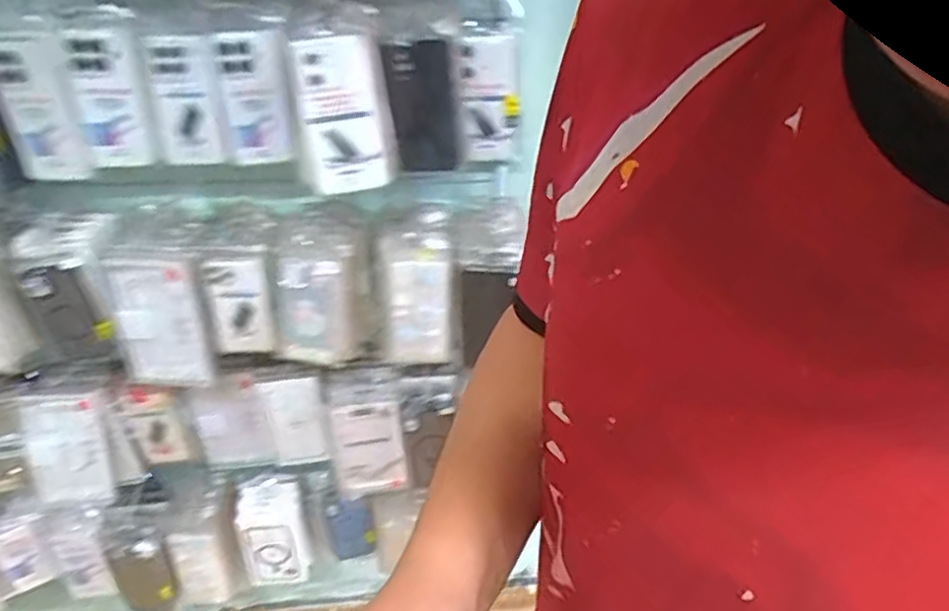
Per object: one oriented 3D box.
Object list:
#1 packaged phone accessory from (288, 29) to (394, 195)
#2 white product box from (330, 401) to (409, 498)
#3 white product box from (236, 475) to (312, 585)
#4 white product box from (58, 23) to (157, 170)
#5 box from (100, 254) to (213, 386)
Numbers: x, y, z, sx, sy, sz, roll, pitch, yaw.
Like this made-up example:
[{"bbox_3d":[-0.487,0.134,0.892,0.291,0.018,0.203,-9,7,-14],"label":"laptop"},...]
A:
[{"bbox_3d":[-0.142,-0.203,0.733,0.091,0.166,0.030,-6,33,-9],"label":"packaged phone accessory"},{"bbox_3d":[-0.163,0.220,1.068,0.105,0.173,0.049,-8,33,-11],"label":"white product box"},{"bbox_3d":[-0.347,0.403,1.194,0.102,0.216,0.093,-14,35,-19],"label":"white product box"},{"bbox_3d":[-0.436,-0.247,0.824,0.080,0.157,0.022,-10,34,-14],"label":"white product box"},{"bbox_3d":[-0.422,0.026,0.921,0.112,0.203,0.028,0,33,1],"label":"box"}]

